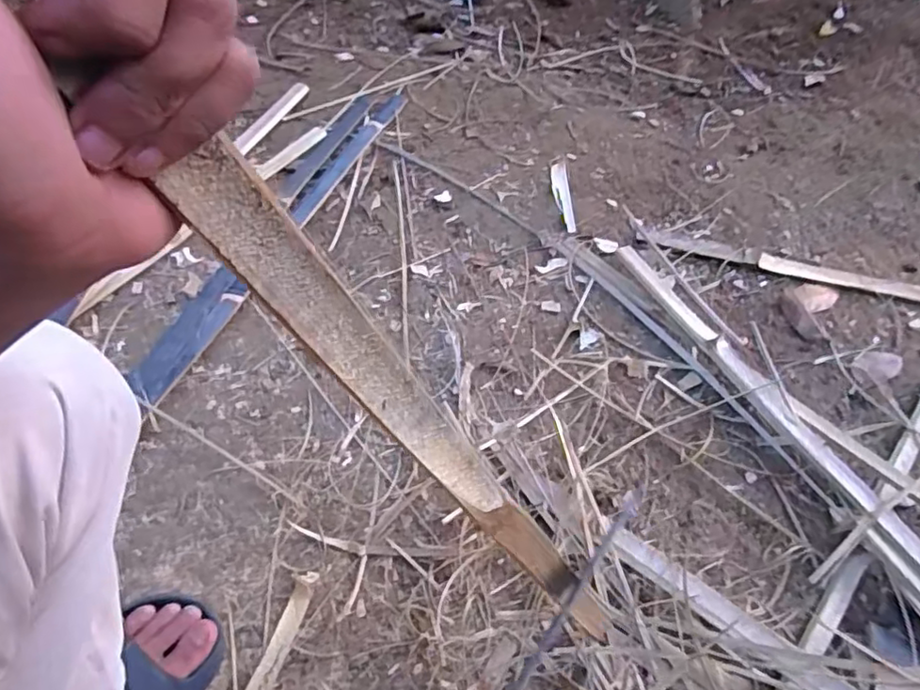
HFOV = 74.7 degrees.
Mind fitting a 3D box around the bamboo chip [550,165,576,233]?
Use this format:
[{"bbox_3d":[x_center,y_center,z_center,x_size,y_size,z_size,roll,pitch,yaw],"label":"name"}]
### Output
[{"bbox_3d":[0.168,-0.243,0.987,0.028,0.005,0.165,3,59,-5],"label":"bamboo chip"}]

